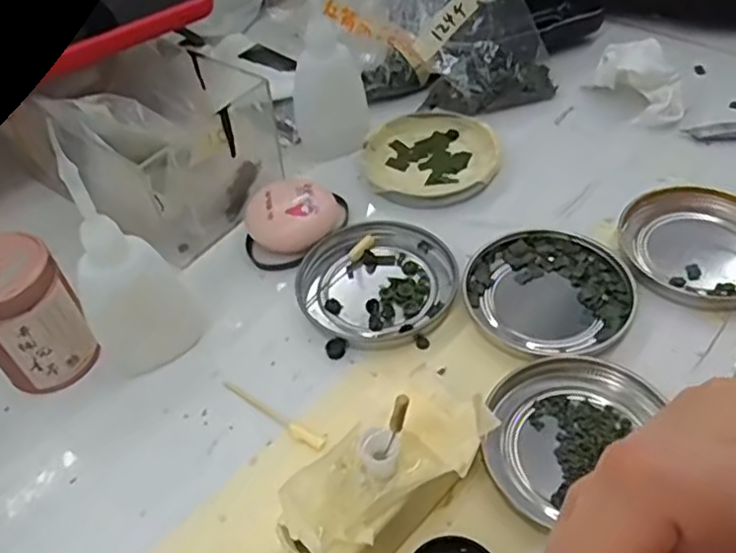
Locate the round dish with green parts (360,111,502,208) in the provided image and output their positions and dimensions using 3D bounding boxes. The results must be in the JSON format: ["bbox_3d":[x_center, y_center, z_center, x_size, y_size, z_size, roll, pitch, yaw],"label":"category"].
[{"bbox_3d":[0.036,-0.074,0.411,0.078,0.015,0.076,-3,47,4],"label":"round dish with green parts"}]

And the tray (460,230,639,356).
[{"bbox_3d":[0.087,0.006,0.333,0.079,0.007,0.072,-3,47,4],"label":"tray"}]

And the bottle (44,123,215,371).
[{"bbox_3d":[-0.103,0.001,0.294,0.039,0.115,0.044,13,50,18],"label":"bottle"}]

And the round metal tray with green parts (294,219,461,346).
[{"bbox_3d":[0.004,0.001,0.348,0.074,0.008,0.075,-3,47,4],"label":"round metal tray with green parts"}]

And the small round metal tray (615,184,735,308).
[{"bbox_3d":[0.167,-0.017,0.343,0.078,0.009,0.078,23,54,25],"label":"small round metal tray"}]

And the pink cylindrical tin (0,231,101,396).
[{"bbox_3d":[-0.154,0.016,0.307,0.044,0.074,0.038,-35,53,-23],"label":"pink cylindrical tin"}]

